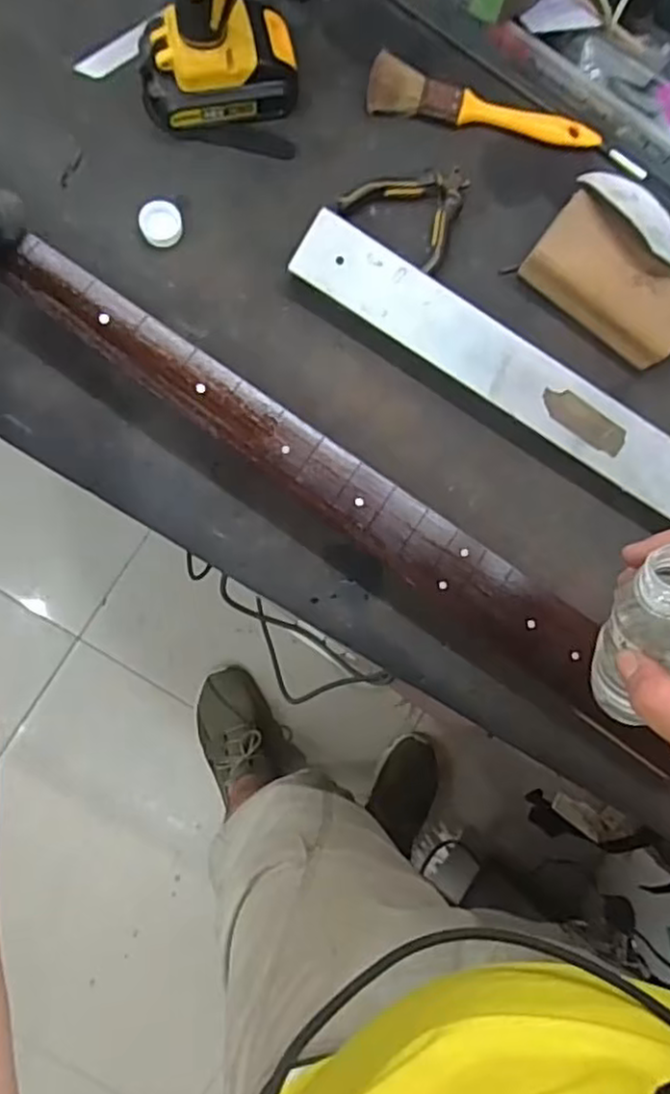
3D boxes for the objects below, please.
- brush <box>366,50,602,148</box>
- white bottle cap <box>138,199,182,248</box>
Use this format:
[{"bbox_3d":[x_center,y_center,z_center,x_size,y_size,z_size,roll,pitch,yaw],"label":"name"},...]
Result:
[{"bbox_3d":[0.122,-0.355,0.567,0.192,0.030,0.036,7,84,-5],"label":"brush"},{"bbox_3d":[-0.132,-0.246,0.534,0.030,0.011,0.031,1,85,-5],"label":"white bottle cap"}]

